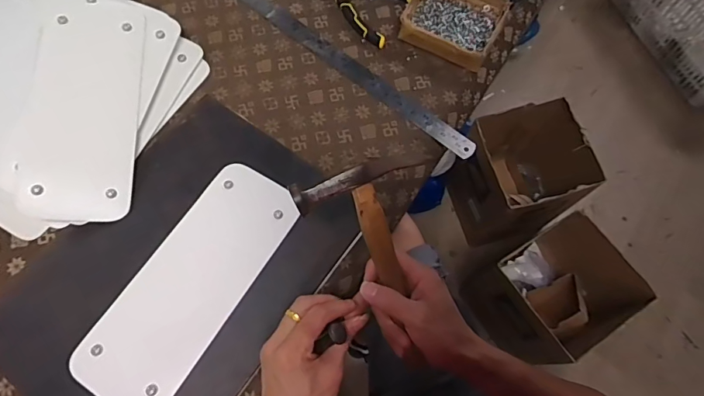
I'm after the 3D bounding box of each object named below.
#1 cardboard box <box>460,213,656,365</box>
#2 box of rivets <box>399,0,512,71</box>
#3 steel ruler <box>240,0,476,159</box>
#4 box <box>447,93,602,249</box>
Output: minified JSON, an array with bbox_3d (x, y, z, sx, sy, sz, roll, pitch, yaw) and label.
[{"bbox_3d":[0.482,0.233,1.118,0.268,0.321,0.297,-31,72,-13],"label":"cardboard box"},{"bbox_3d":[0.156,-0.279,0.669,0.145,0.036,0.146,27,70,9],"label":"box of rivets"},{"bbox_3d":[-0.072,-0.249,0.670,0.617,0.009,0.036,39,76,12],"label":"steel ruler"},{"bbox_3d":[0.441,-0.046,1.206,0.264,0.333,0.274,-19,70,-9],"label":"box"}]

